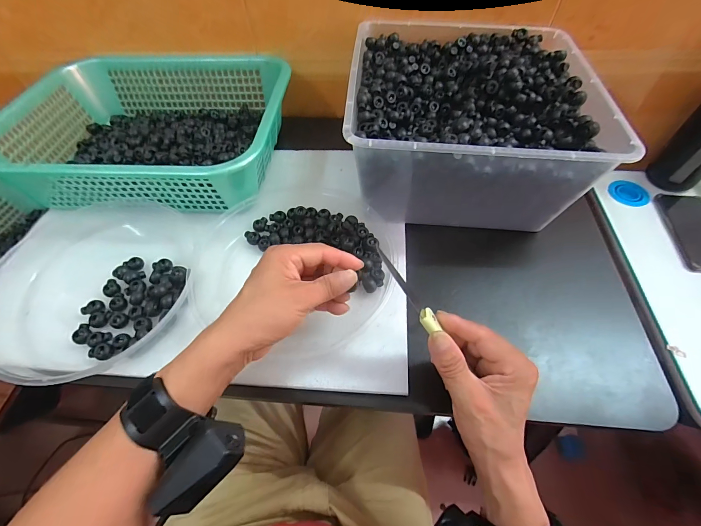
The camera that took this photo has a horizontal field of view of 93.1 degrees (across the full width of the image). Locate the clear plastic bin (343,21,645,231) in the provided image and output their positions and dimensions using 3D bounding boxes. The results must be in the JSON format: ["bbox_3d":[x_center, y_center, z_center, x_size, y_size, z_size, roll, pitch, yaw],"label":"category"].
[{"bbox_3d":[0.152,-0.190,0.457,0.284,0.142,0.289,4,56,4],"label":"clear plastic bin"}]

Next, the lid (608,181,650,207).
[{"bbox_3d":[0.516,-0.130,0.617,0.056,0.013,0.065,5,56,5],"label":"lid"}]

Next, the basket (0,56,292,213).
[{"bbox_3d":[-0.289,-0.202,0.505,0.382,0.097,0.281,1,56,2],"label":"basket"}]

